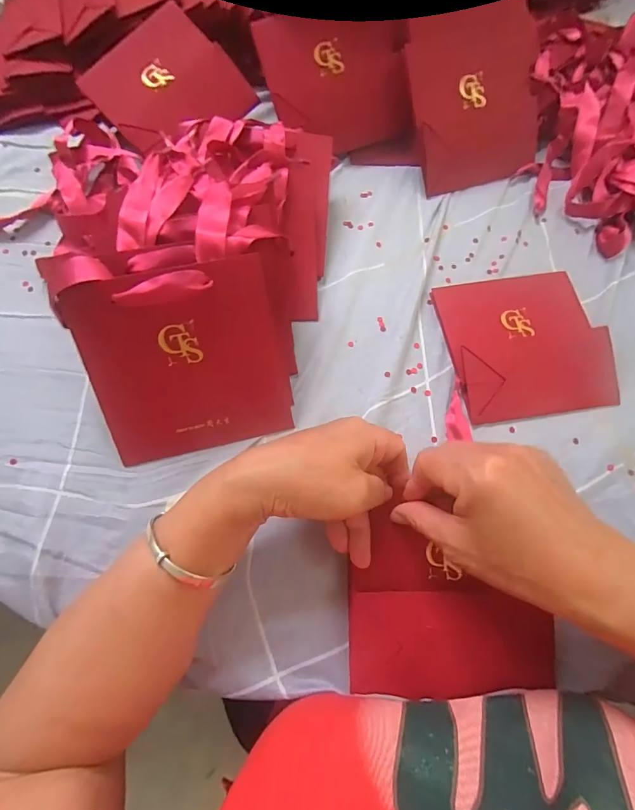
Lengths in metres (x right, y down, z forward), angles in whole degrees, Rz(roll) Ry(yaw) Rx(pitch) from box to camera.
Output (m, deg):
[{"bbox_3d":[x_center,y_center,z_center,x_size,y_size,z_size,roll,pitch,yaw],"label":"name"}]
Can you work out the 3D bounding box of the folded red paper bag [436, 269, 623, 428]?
[{"bbox_3d":[0.191,-0.060,0.344,0.140,0.021,0.139,-7,68,-5],"label":"folded red paper bag"}]

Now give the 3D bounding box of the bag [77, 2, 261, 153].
[{"bbox_3d":[-0.161,-0.343,0.408,0.137,0.007,0.143,-43,90,-1],"label":"bag"}]

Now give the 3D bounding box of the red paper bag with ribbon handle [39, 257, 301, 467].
[{"bbox_3d":[-0.097,-0.037,0.280,0.137,0.149,0.025,-15,24,-8],"label":"red paper bag with ribbon handle"}]

